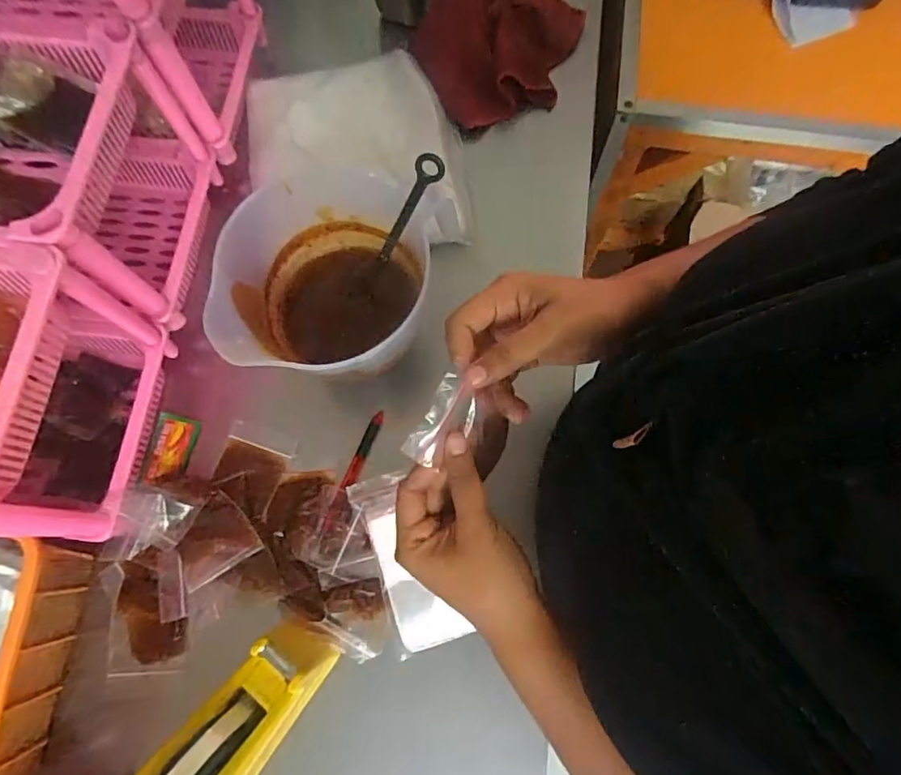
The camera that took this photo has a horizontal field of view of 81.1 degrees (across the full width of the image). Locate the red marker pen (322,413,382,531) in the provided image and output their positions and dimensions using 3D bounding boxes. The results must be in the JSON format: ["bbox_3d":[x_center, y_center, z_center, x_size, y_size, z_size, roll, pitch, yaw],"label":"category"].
[{"bbox_3d":[-0.091,0.077,0.500,0.012,0.015,0.119,20,75,6],"label":"red marker pen"}]

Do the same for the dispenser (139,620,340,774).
[{"bbox_3d":[-0.169,0.274,0.397,0.072,0.081,0.195,41,78,12],"label":"dispenser"}]

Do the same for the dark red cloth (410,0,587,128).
[{"bbox_3d":[0.059,-0.417,0.652,0.204,0.134,0.079,-10,73,-2],"label":"dark red cloth"}]

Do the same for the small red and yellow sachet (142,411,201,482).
[{"bbox_3d":[-0.274,0.060,0.515,0.037,0.013,0.065,8,74,3],"label":"small red and yellow sachet"}]

